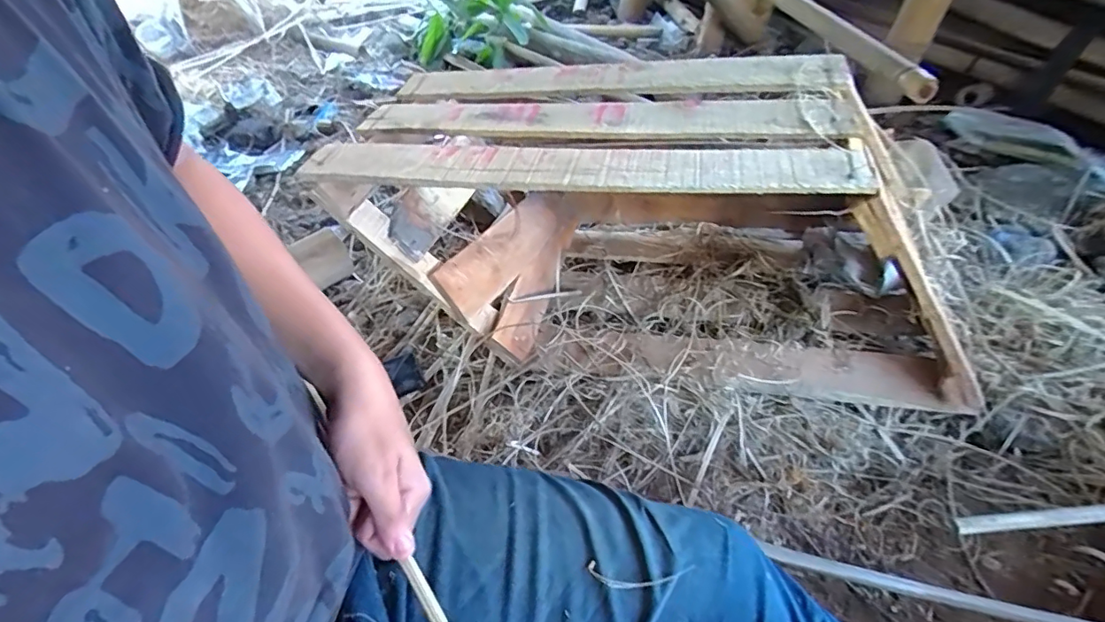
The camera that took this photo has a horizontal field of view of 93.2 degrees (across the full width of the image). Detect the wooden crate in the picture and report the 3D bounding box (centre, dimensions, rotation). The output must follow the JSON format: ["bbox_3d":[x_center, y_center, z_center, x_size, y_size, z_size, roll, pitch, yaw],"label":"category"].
[{"bbox_3d":[0.147,-0.136,0.726,0.755,0.320,0.352,9,48,10],"label":"wooden crate"}]

